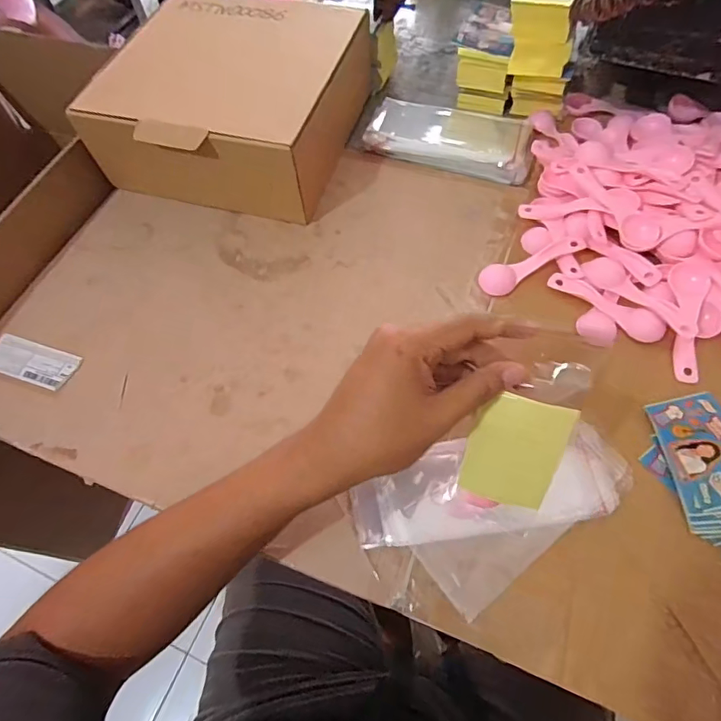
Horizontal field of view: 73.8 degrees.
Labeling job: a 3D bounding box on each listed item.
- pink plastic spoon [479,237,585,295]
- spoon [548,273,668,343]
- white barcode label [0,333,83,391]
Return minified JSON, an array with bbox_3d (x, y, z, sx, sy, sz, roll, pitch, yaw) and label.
[{"bbox_3d":[0.175,-0.095,0.484,0.110,0.015,0.033,-16,62,-7],"label":"pink plastic spoon"},{"bbox_3d":[0.233,-0.053,0.460,0.110,0.012,0.029,35,68,19],"label":"spoon"},{"bbox_3d":[-0.321,0.000,0.466,0.088,0.009,0.038,15,63,10],"label":"white barcode label"}]

